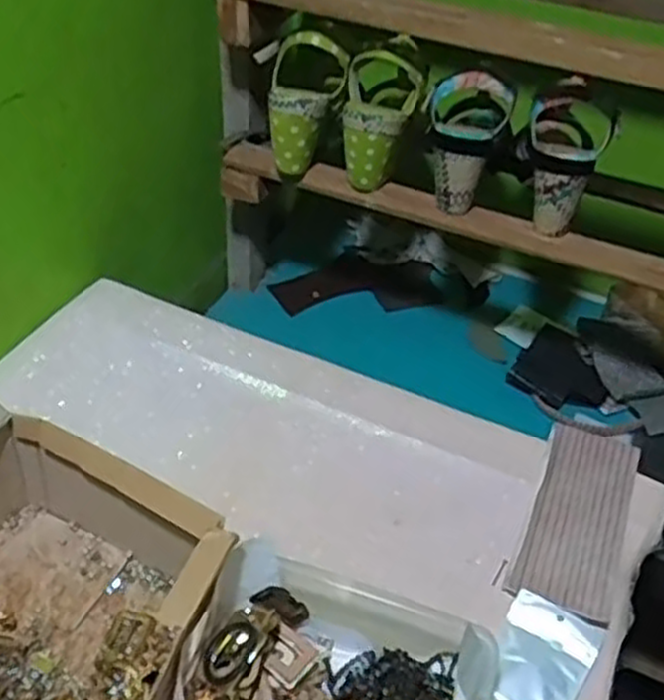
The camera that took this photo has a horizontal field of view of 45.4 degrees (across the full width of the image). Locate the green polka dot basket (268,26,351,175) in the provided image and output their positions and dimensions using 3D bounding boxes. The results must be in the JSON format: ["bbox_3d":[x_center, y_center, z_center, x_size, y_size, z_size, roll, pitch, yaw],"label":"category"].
[{"bbox_3d":[-0.027,-0.259,0.835,0.077,0.134,0.078,8,42,2],"label":"green polka dot basket"}]

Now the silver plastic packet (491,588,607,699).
[{"bbox_3d":[0.152,0.228,0.577,0.067,0.015,0.099,23,44,19],"label":"silver plastic packet"}]

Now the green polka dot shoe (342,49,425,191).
[{"bbox_3d":[0.050,-0.239,0.820,0.074,0.126,0.080,8,42,3],"label":"green polka dot shoe"}]

